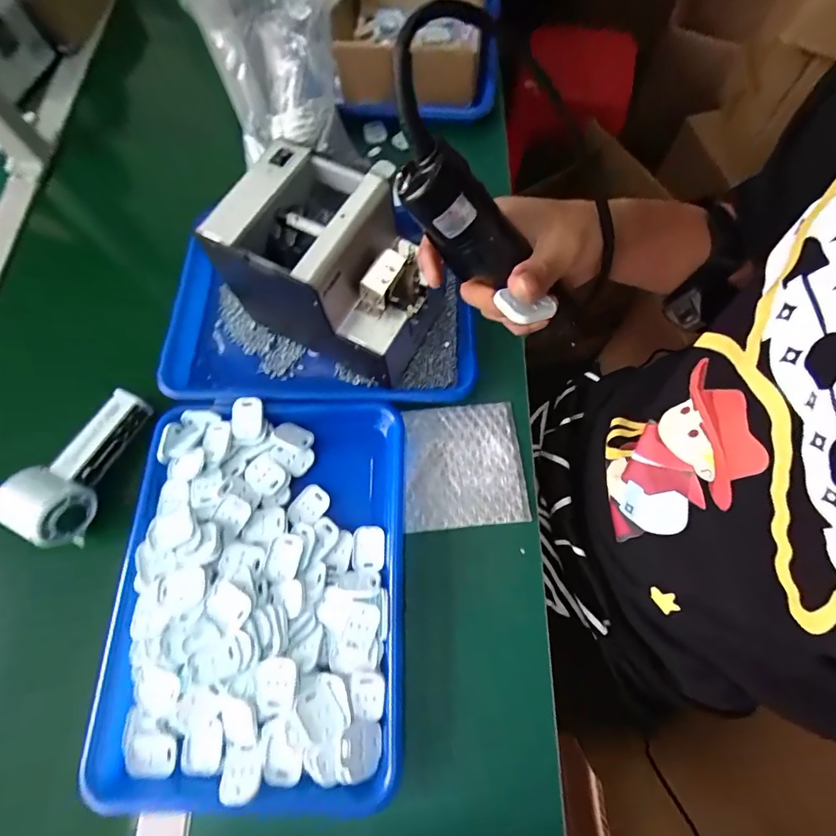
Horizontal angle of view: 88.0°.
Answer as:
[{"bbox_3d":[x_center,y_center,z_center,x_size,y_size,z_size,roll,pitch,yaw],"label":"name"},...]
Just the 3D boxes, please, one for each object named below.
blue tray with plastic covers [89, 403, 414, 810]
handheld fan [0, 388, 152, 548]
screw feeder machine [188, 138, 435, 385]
[{"bbox_3d":[-0.139,0.142,0.386,0.247,0.030,0.326,0,70,2],"label":"blue tray with plastic covers"},{"bbox_3d":[-0.338,0.041,0.428,0.061,0.050,0.154,17,71,8],"label":"handheld fan"},{"bbox_3d":[-0.078,-0.142,0.426,0.171,0.156,0.123,26,73,11],"label":"screw feeder machine"}]

